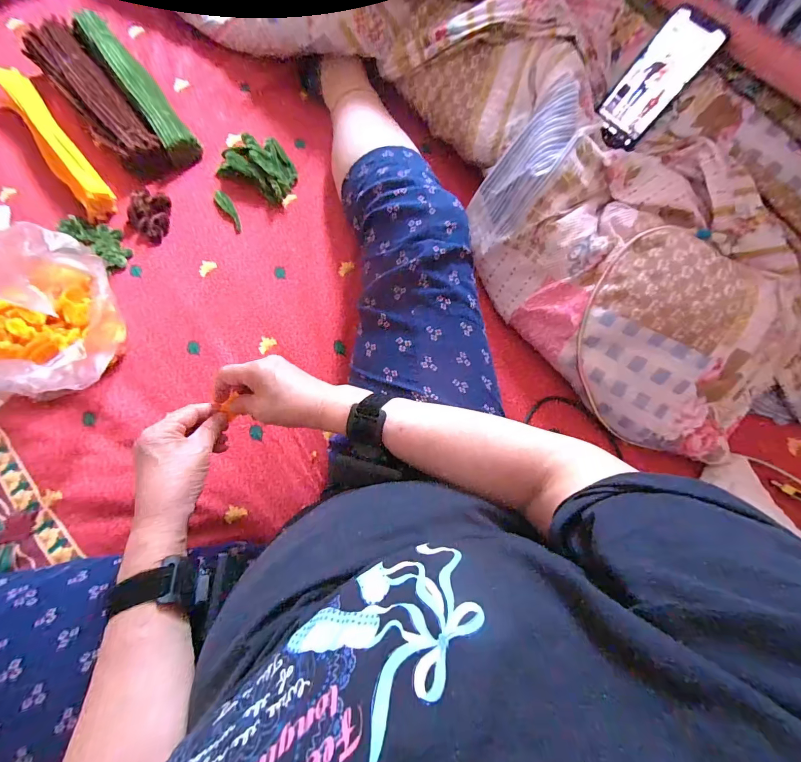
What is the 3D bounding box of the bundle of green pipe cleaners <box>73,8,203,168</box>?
[{"bbox_3d":[-0.420,-0.465,0.586,0.057,0.047,0.304,-36,81,-8],"label":"bundle of green pipe cleaners"}]

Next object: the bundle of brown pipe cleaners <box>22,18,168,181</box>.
[{"bbox_3d":[-0.475,-0.434,0.577,0.079,0.044,0.308,-38,81,-8],"label":"bundle of brown pipe cleaners"}]

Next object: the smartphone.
[{"bbox_3d":[0.325,-0.384,0.473,0.075,0.142,0.009,50,39,14],"label":"smartphone"}]

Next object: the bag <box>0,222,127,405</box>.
[{"bbox_3d":[-0.438,-0.056,0.441,0.179,0.156,0.189,-26,78,-7],"label":"bag"}]

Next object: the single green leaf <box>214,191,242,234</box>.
[{"bbox_3d":[-0.263,-0.262,0.566,0.020,0.004,0.081,-34,80,-8],"label":"single green leaf"}]

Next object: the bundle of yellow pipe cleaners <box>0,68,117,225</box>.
[{"bbox_3d":[-0.531,-0.362,0.562,0.051,0.038,0.296,-38,81,-8],"label":"bundle of yellow pipe cleaners"}]

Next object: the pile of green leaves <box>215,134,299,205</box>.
[{"bbox_3d":[-0.212,-0.336,0.569,0.113,0.033,0.089,32,79,6],"label":"pile of green leaves"}]

